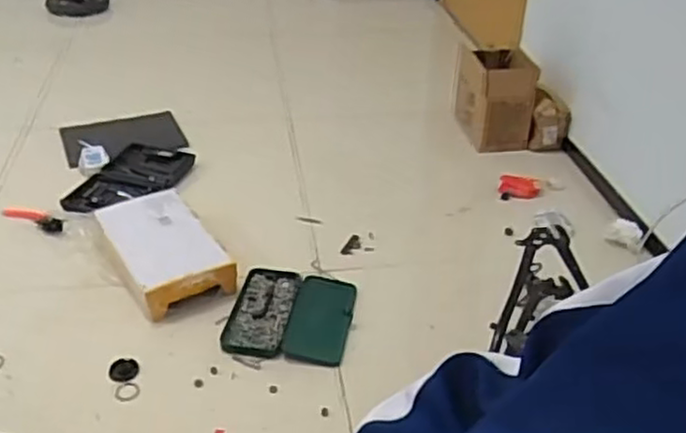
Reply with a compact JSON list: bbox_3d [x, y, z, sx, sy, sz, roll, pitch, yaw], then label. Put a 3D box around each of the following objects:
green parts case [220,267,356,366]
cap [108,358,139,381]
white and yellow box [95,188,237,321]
[{"bbox_3d":[-0.107,0.194,1.488,0.242,0.035,0.259,5,33,6],"label":"green parts case"},{"bbox_3d":[-0.415,0.291,1.365,0.055,0.014,0.058,1,33,-1],"label":"cap"},{"bbox_3d":[-0.400,0.066,1.614,0.214,0.078,0.348,-19,38,-29],"label":"white and yellow box"}]

